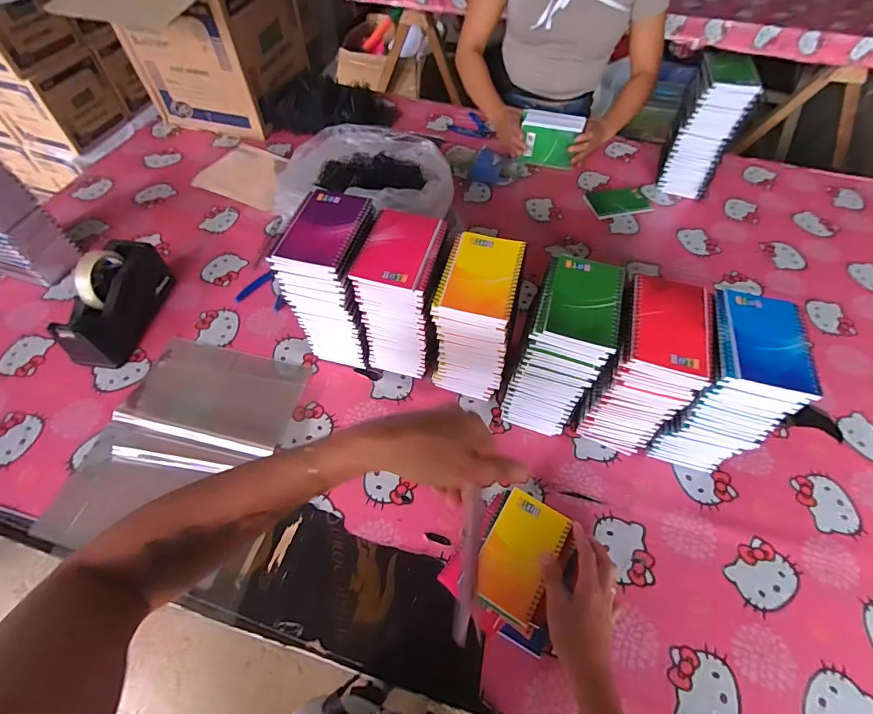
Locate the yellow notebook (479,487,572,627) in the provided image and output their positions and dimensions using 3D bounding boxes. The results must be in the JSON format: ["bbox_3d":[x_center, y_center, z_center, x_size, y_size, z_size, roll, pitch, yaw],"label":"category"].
[{"bbox_3d":[0.102,0.232,0.516,0.079,0.005,0.128,25,59,15],"label":"yellow notebook"}]

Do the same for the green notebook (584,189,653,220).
[{"bbox_3d":[0.396,-0.335,0.935,0.136,0.004,0.088,-10,57,-8],"label":"green notebook"}]

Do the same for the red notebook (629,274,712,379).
[{"bbox_3d":[0.269,-0.041,0.491,0.086,0.008,0.128,14,57,9],"label":"red notebook"}]

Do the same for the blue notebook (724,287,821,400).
[{"bbox_3d":[0.367,-0.019,0.476,0.082,0.012,0.125,15,57,9],"label":"blue notebook"}]

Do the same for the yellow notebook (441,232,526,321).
[{"bbox_3d":[0.060,-0.102,0.526,0.082,0.008,0.124,13,57,7],"label":"yellow notebook"}]

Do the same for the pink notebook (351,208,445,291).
[{"bbox_3d":[-0.044,-0.138,0.541,0.091,0.010,0.124,12,57,7],"label":"pink notebook"}]

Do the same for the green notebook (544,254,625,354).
[{"bbox_3d":[0.176,-0.070,0.507,0.079,0.011,0.128,16,57,9],"label":"green notebook"}]

